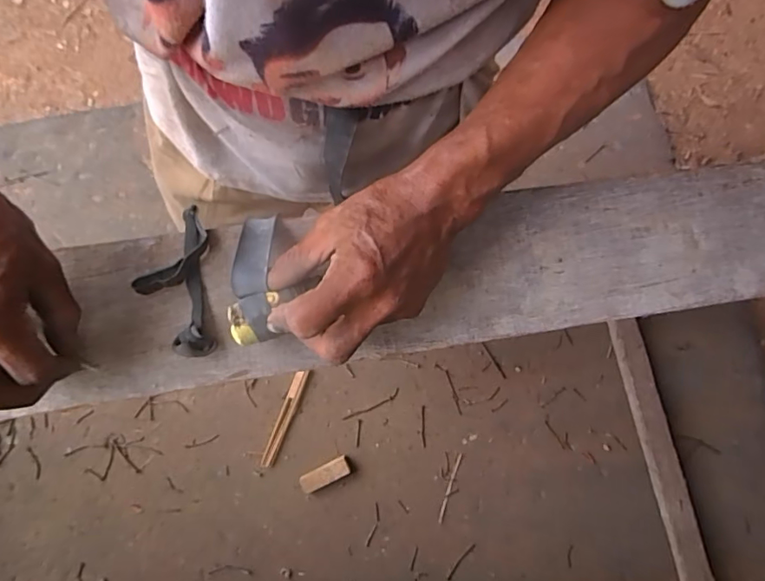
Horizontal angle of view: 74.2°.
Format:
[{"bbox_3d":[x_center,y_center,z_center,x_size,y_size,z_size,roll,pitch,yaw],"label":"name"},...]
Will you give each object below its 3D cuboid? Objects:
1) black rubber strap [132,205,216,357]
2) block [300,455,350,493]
[{"bbox_3d":[-0.151,-0.005,0.365,0.050,0.013,0.106,-6,80,-4],"label":"black rubber strap"},{"bbox_3d":[-0.130,0.417,1.146,0.114,0.019,0.043,-24,79,-7],"label":"block"}]

